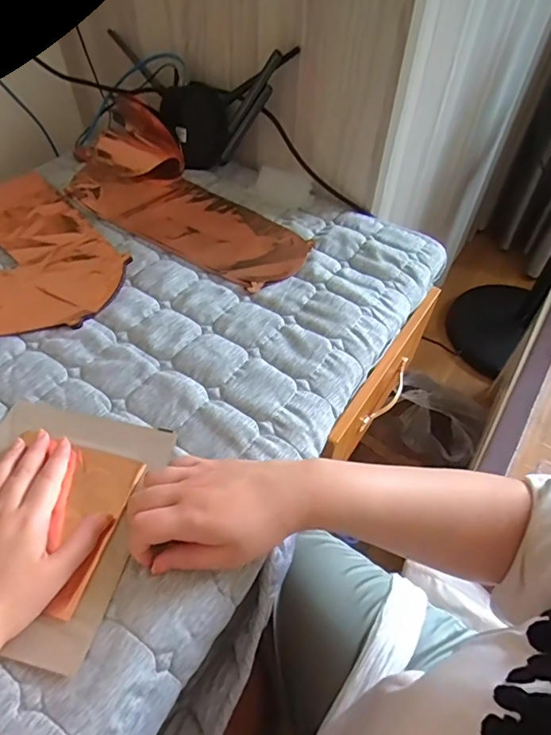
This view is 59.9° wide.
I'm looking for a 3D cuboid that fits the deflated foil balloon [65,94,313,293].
[{"bbox_3d":[-0.148,-0.248,0.647,0.432,0.074,0.163,35,57,24],"label":"deflated foil balloon"}]

